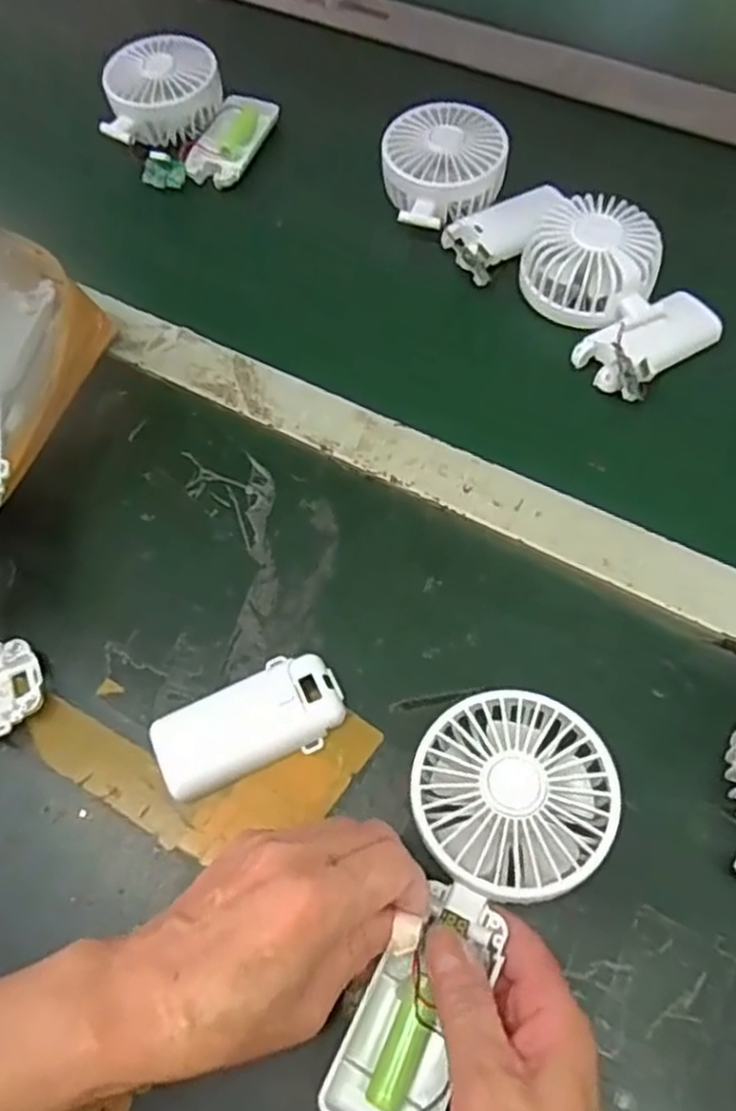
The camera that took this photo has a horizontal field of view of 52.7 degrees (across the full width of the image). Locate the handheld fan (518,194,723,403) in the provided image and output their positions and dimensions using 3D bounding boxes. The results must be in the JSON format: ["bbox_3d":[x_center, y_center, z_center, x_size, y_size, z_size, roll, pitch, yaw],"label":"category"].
[{"bbox_3d":[0.159,-0.172,0.481,0.090,0.045,0.131,-31,67,-12],"label":"handheld fan"}]

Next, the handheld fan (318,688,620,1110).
[{"bbox_3d":[0.042,0.147,0.317,0.082,0.030,0.183,23,73,13],"label":"handheld fan"}]

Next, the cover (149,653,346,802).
[{"bbox_3d":[-0.059,0.086,0.378,0.094,0.013,0.048,-28,66,-11],"label":"cover"}]

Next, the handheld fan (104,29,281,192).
[{"bbox_3d":[-0.146,-0.342,0.580,0.126,0.049,0.110,32,70,17],"label":"handheld fan"}]

